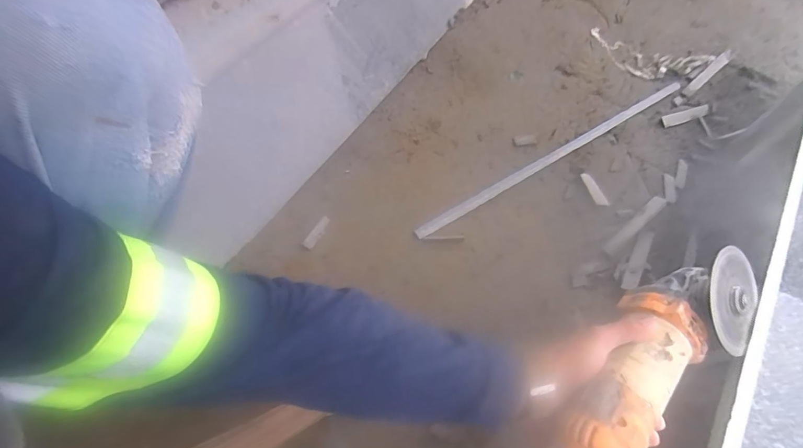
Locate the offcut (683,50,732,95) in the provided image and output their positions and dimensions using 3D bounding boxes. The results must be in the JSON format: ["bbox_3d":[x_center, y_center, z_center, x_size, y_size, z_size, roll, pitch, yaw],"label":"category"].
[{"bbox_3d":[0.738,-0.363,0.941,0.237,0.010,0.025,-36,64,-22],"label":"offcut"}]

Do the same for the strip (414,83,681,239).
[{"bbox_3d":[0.325,-0.150,0.783,0.722,0.011,0.025,-30,66,-17],"label":"strip"}]

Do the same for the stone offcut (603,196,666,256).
[{"bbox_3d":[0.410,0.002,0.690,0.171,0.009,0.020,-36,68,-19],"label":"stone offcut"}]

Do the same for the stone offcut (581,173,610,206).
[{"bbox_3d":[0.367,-0.066,0.750,0.021,0.005,0.082,-20,54,7],"label":"stone offcut"}]

